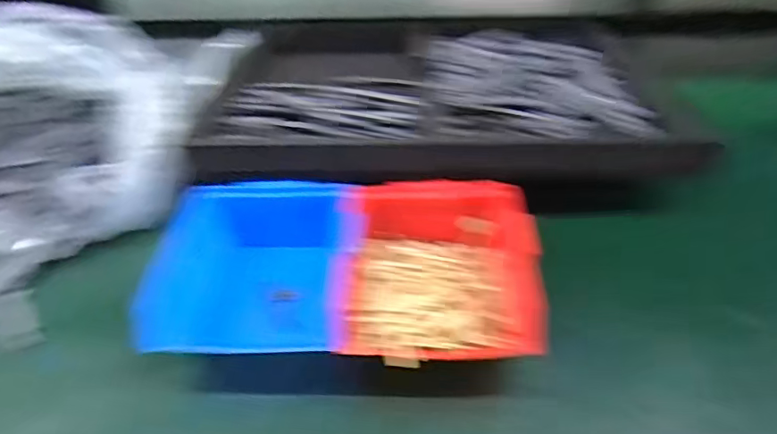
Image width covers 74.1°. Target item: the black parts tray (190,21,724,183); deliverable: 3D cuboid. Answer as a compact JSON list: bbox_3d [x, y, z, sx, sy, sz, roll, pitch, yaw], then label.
[{"bbox_3d":[0.049,-0.124,0.530,0.437,0.052,0.317,-1,42,2],"label":"black parts tray"}]

